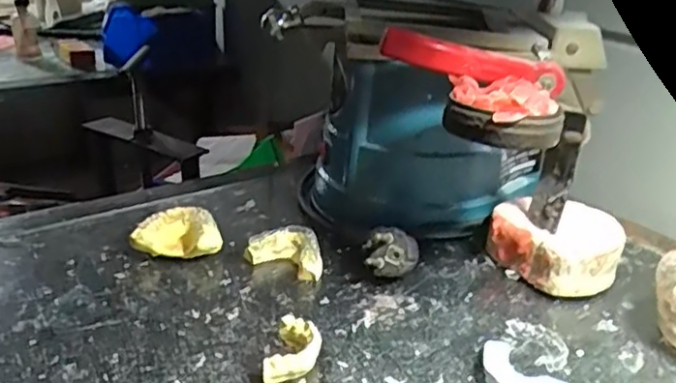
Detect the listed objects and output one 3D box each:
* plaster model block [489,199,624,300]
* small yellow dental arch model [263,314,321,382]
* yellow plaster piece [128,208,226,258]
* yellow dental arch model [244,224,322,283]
[{"bbox_3d":[0.163,0.041,0.500,0.093,0.044,0.078,10,25,15],"label":"plaster model block"},{"bbox_3d":[-0.026,0.095,0.392,0.028,0.017,0.051,6,25,7],"label":"small yellow dental arch model"},{"bbox_3d":[-0.122,0.032,0.510,0.063,0.026,0.051,1,25,-3],"label":"yellow plaster piece"},{"bbox_3d":[-0.034,0.045,0.497,0.059,0.022,0.039,16,28,26],"label":"yellow dental arch model"}]

